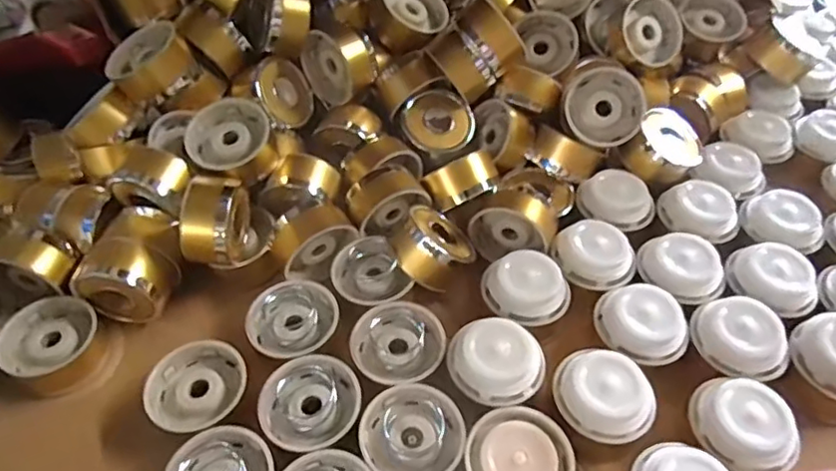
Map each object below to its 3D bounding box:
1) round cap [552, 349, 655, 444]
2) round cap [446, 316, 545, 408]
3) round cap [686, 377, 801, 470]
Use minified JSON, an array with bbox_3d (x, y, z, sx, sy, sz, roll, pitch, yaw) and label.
[{"bbox_3d":[0.124,0.105,0.395,0.063,0.020,0.053,2,49,1],"label":"round cap"},{"bbox_3d":[0.054,0.083,0.403,0.059,0.019,0.055,-22,53,-18],"label":"round cap"},{"bbox_3d":[0.209,0.118,0.377,0.054,0.021,0.064,-30,56,-24],"label":"round cap"}]

